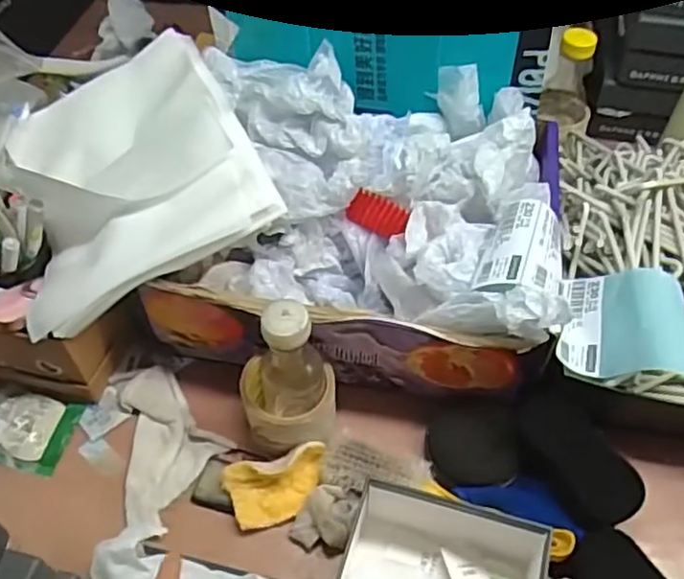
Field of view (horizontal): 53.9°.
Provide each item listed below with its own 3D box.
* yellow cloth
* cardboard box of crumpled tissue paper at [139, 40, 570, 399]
[{"bbox_3d":[-0.058,0.182,0.629,0.094,0.033,0.058,-14,54,-10],"label":"yellow cloth"},{"bbox_3d":[0.023,-0.077,0.699,0.385,0.168,0.296,9,53,7],"label":"cardboard box of crumpled tissue paper"}]

